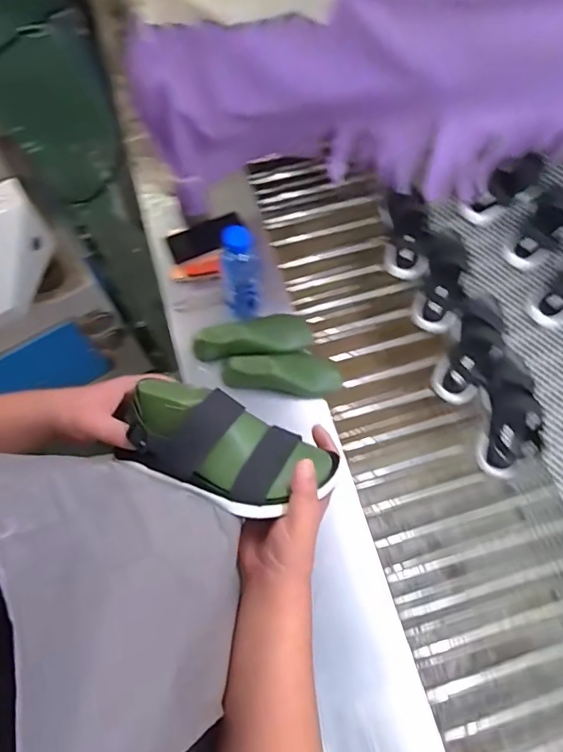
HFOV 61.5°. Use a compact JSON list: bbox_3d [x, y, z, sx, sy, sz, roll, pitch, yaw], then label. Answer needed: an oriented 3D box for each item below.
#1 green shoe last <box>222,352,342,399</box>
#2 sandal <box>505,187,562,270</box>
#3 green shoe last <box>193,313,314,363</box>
[{"bbox_3d":[0.005,-0.001,0.842,0.197,0.073,0.082,3,67,-24],"label":"green shoe last"},{"bbox_3d":[0.549,-0.320,0.973,0.091,0.056,0.214,37,73,13],"label":"sandal"},{"bbox_3d":[-0.053,-0.067,0.868,0.209,0.071,0.085,-11,69,-20],"label":"green shoe last"}]

